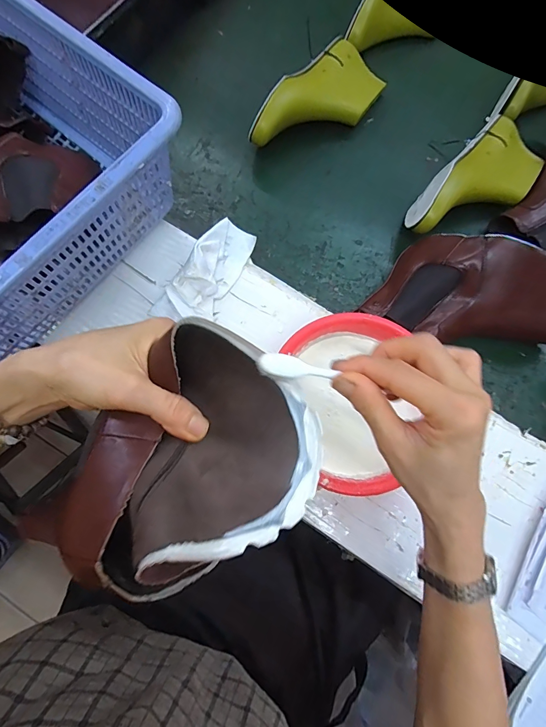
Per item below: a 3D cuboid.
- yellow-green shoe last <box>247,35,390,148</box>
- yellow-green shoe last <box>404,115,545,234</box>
[{"bbox_3d":[0.077,-0.405,0.581,0.111,0.080,0.251,36,78,7],"label":"yellow-green shoe last"},{"bbox_3d":[0.300,-0.257,0.544,0.113,0.070,0.241,44,80,9],"label":"yellow-green shoe last"}]

